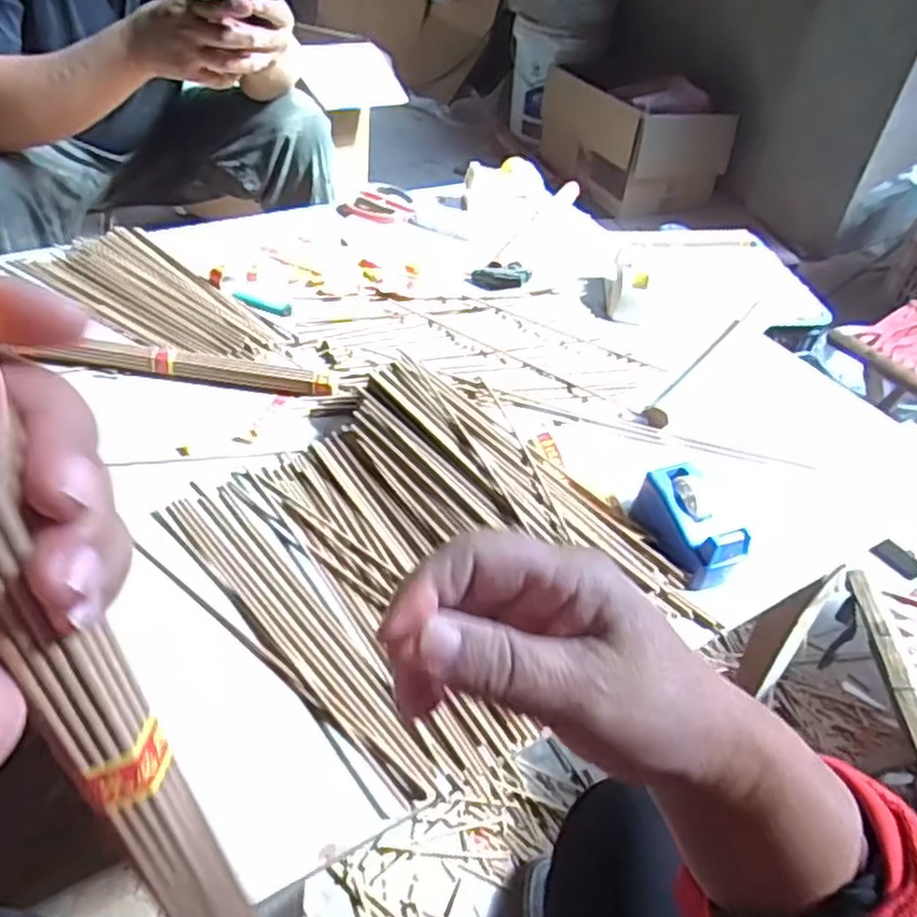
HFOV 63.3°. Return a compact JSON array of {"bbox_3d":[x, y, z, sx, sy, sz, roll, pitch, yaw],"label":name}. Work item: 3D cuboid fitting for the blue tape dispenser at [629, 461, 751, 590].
[{"bbox_3d":[0.189,0.058,0.618,0.049,0.057,0.099,-13,47,-21],"label":"blue tape dispenser"}]

